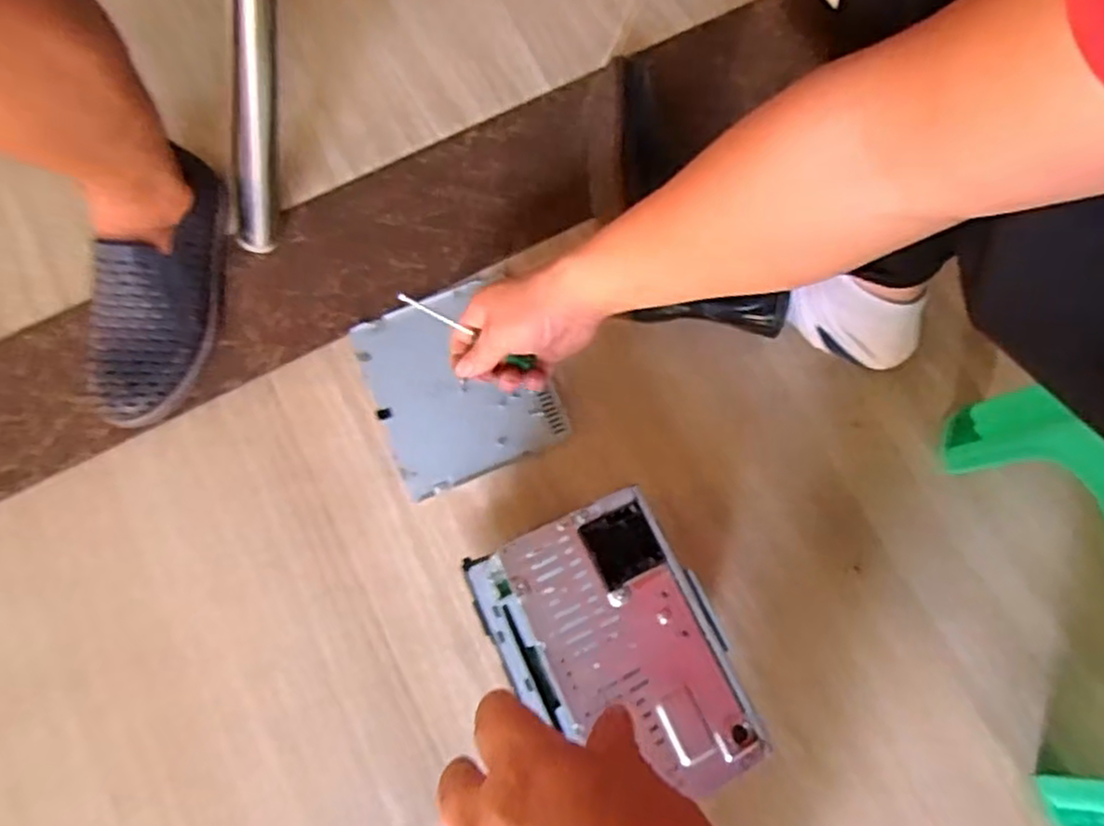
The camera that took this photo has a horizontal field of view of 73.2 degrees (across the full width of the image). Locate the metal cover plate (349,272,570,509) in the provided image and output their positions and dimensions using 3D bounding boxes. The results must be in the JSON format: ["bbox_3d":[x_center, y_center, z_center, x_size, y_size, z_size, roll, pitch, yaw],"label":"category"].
[{"bbox_3d":[-0.087,-0.031,0.675,0.150,0.005,0.177,-23,76,-5],"label":"metal cover plate"}]

